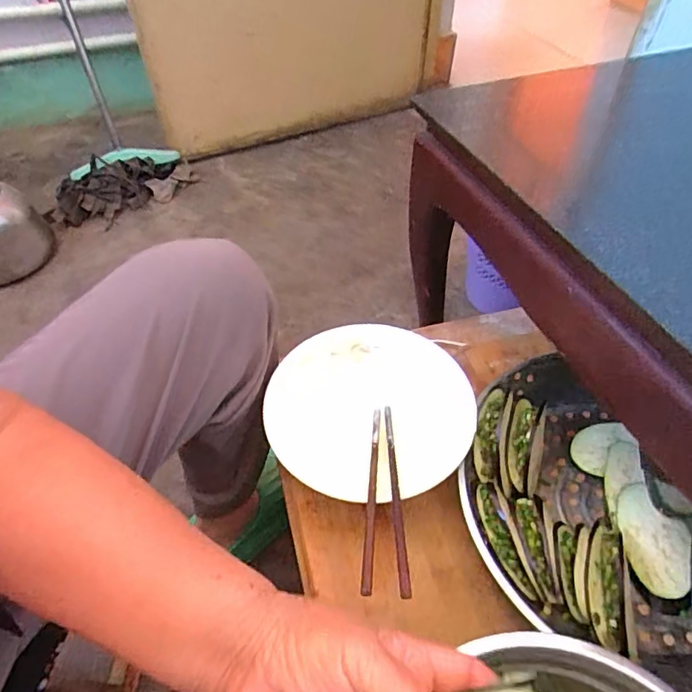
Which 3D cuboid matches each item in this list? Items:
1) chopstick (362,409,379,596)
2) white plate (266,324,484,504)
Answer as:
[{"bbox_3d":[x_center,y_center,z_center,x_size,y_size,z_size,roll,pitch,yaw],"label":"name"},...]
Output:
[{"bbox_3d":[0.022,0.115,0.419,0.008,0.011,0.162,4,48,4],"label":"chopstick"},{"bbox_3d":[0.022,0.062,0.481,0.185,0.042,0.189,0,48,0],"label":"white plate"}]

